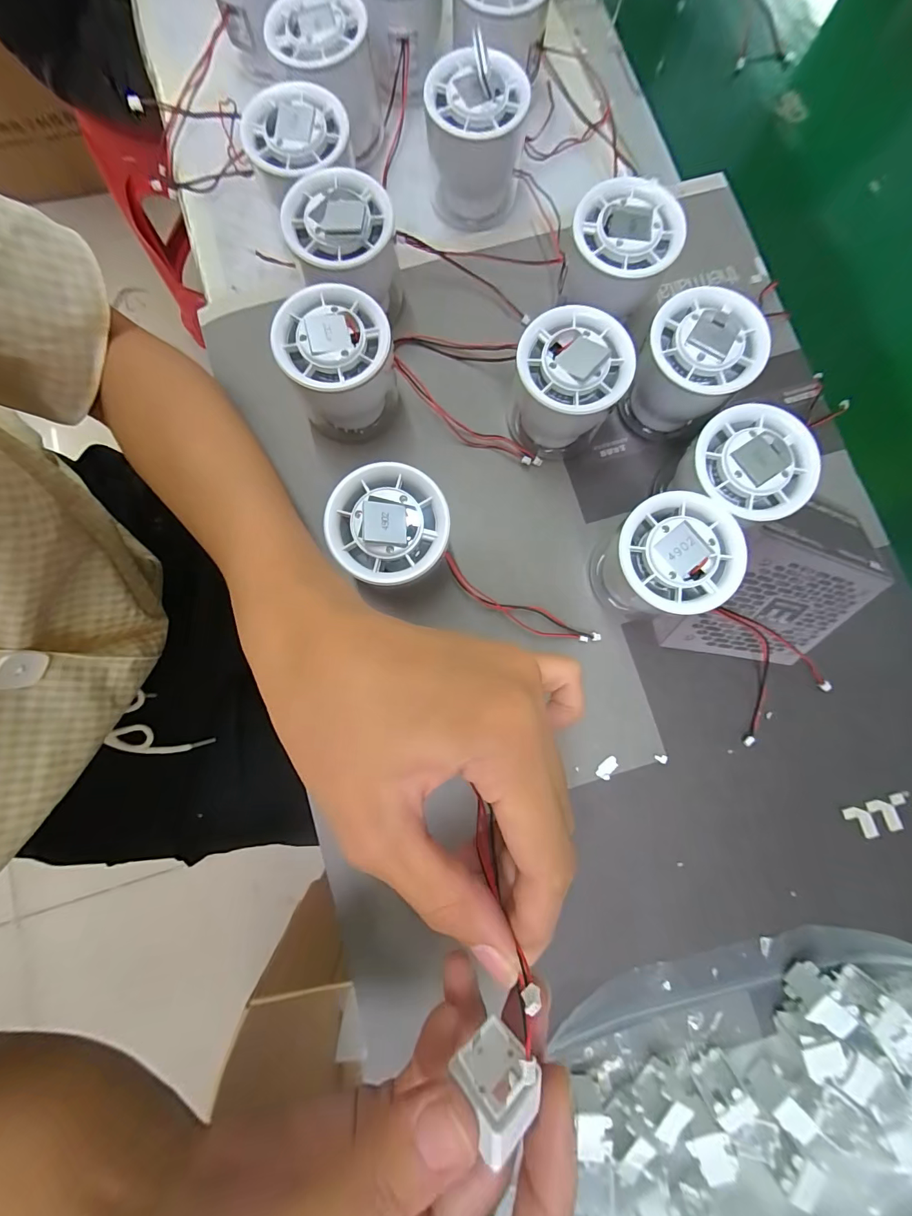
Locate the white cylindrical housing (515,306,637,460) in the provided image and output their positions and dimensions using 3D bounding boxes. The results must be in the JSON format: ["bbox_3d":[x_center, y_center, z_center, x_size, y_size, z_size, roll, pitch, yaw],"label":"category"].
[{"bbox_3d":[0.058,-0.117,0.226,0.054,0.060,0.057,0,82,-2],"label":"white cylindrical housing"}]

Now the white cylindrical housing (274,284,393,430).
[{"bbox_3d":[-0.062,-0.128,0.226,0.051,0.054,0.055,0,82,-2],"label":"white cylindrical housing"}]

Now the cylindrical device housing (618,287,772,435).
[{"bbox_3d":[0.124,-0.128,0.228,0.058,0.056,0.056,39,83,4],"label":"cylindrical device housing"}]

